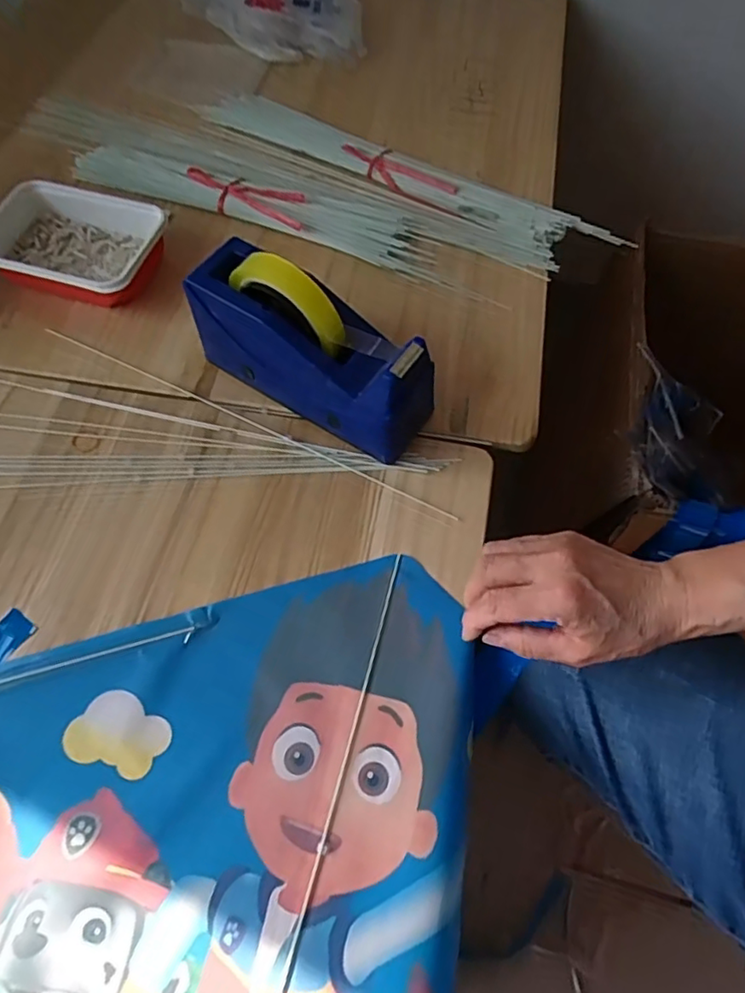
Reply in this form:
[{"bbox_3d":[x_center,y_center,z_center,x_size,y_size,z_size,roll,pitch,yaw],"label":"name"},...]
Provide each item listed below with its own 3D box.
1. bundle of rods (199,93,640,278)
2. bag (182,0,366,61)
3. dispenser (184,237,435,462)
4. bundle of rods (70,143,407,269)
[{"bbox_3d":[0.015,-0.351,0.648,0.491,0.022,0.091,28,67,14],"label":"bundle of rods"},{"bbox_3d":[-0.140,-0.679,0.804,0.220,0.032,0.274,-12,63,-5],"label":"bag"},{"bbox_3d":[-0.048,-0.119,0.481,0.205,0.117,0.069,31,68,16],"label":"dispenser"},{"bbox_3d":[-0.144,-0.323,0.634,0.398,0.022,0.077,23,66,12],"label":"bundle of rods"}]

